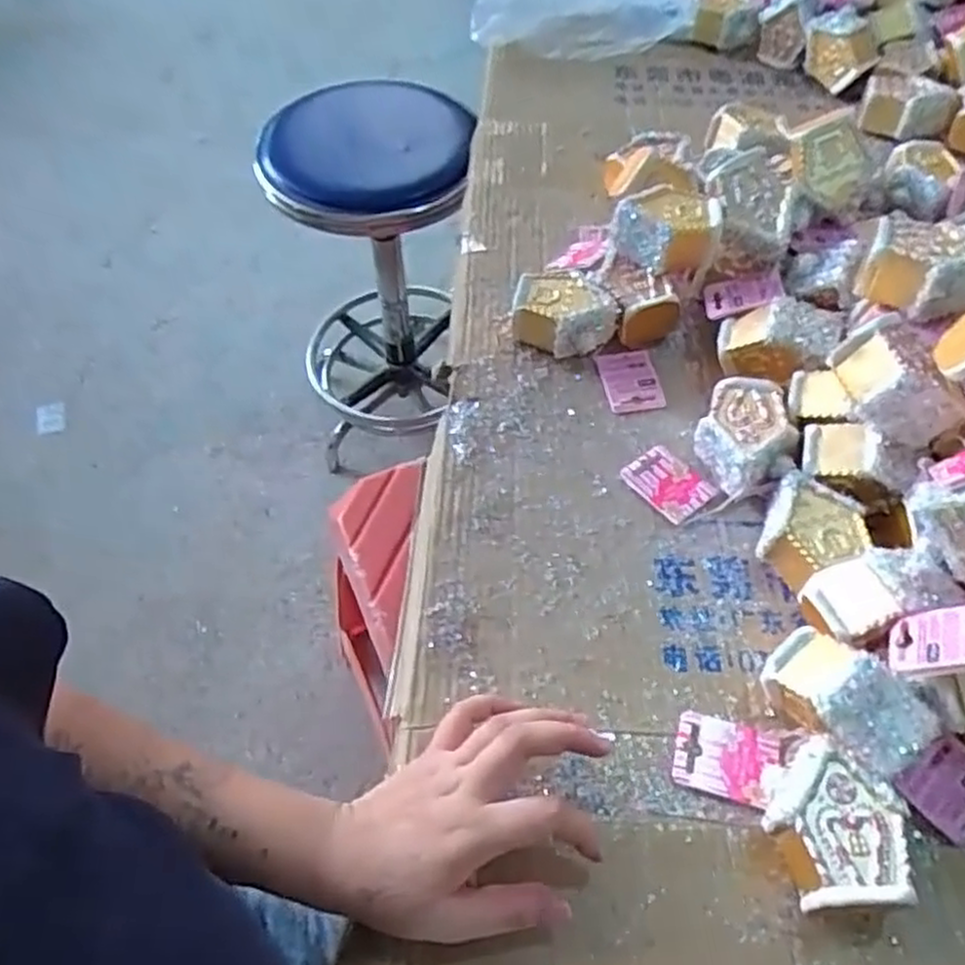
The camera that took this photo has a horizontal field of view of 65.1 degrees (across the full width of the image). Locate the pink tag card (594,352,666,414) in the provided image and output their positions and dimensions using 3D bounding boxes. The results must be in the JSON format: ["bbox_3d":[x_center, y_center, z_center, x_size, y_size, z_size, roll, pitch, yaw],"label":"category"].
[{"bbox_3d":[0.124,-0.084,0.632,0.048,0.004,0.061,-8,59,-6],"label":"pink tag card"}]

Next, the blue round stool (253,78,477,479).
[{"bbox_3d":[-0.180,-0.321,1.276,0.309,0.577,0.333,0,54,0],"label":"blue round stool"}]

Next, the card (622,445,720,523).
[{"bbox_3d":[0.141,0.001,0.573,0.047,0.004,0.061,-34,63,-18],"label":"card"}]

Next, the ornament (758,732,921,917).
[{"bbox_3d":[0.186,0.185,0.415,0.058,0.048,0.088,-1,54,-1],"label":"ornament"}]

